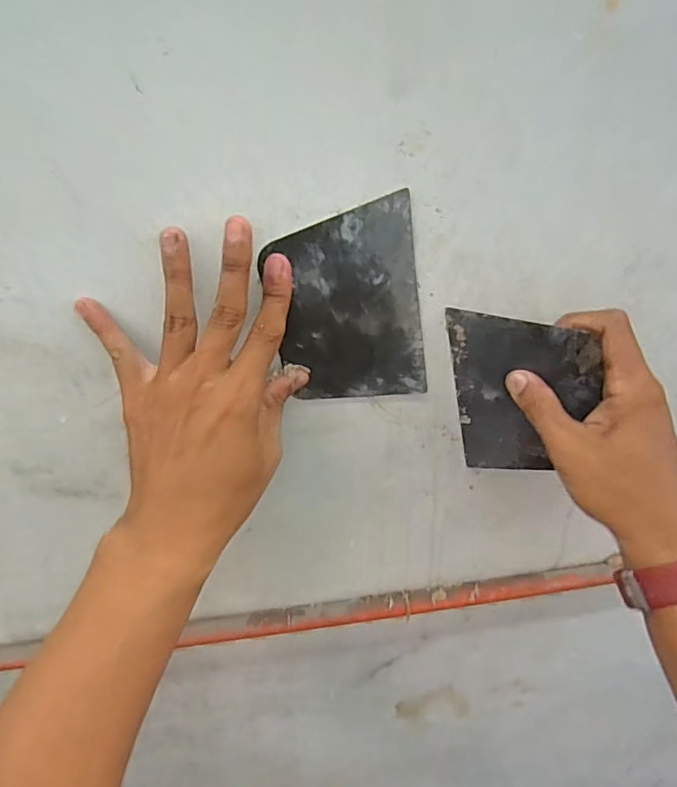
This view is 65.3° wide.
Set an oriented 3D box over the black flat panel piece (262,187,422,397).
[{"bbox_3d":[0.011,-0.056,0.351,0.098,0.132,0.004,-4,32,-6],"label":"black flat panel piece"}]

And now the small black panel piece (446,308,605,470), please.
[{"bbox_3d":[0.131,0.006,0.376,0.094,0.138,0.005,6,40,30],"label":"small black panel piece"}]

